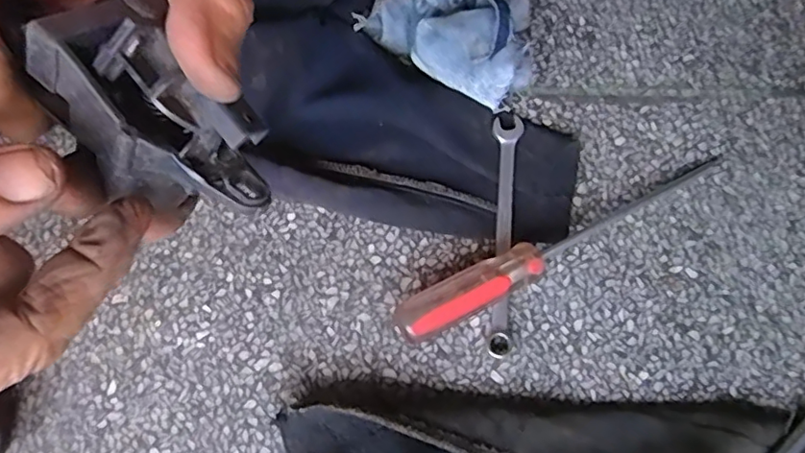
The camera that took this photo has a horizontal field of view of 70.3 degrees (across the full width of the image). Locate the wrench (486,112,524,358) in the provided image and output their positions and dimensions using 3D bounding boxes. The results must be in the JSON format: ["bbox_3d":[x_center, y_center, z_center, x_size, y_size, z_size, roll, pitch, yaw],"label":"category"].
[{"bbox_3d":[0.063,0.002,0.364,0.018,0.006,0.156,6,75,1],"label":"wrench"}]

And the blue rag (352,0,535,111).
[{"bbox_3d":[0.045,-0.142,0.375,0.115,0.060,0.106,38,78,9],"label":"blue rag"}]

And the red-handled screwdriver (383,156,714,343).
[{"bbox_3d":[0.102,0.009,0.350,0.233,0.032,0.026,-26,77,-7],"label":"red-handled screwdriver"}]

